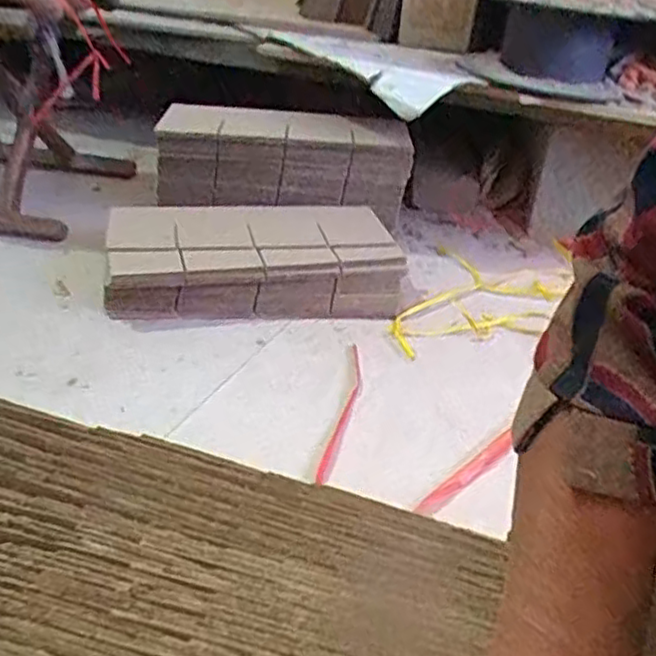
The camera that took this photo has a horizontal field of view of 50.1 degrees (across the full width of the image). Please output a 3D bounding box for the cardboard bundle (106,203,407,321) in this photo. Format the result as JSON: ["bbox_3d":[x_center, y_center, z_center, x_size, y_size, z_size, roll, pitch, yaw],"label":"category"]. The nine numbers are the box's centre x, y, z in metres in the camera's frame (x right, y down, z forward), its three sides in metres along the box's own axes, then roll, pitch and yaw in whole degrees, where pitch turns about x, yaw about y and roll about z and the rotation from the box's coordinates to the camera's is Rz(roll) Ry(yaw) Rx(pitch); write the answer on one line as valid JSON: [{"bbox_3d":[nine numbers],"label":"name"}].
[{"bbox_3d":[-0.088,-0.090,0.873,0.348,0.068,0.204,-1,32,-12],"label":"cardboard bundle"}]

